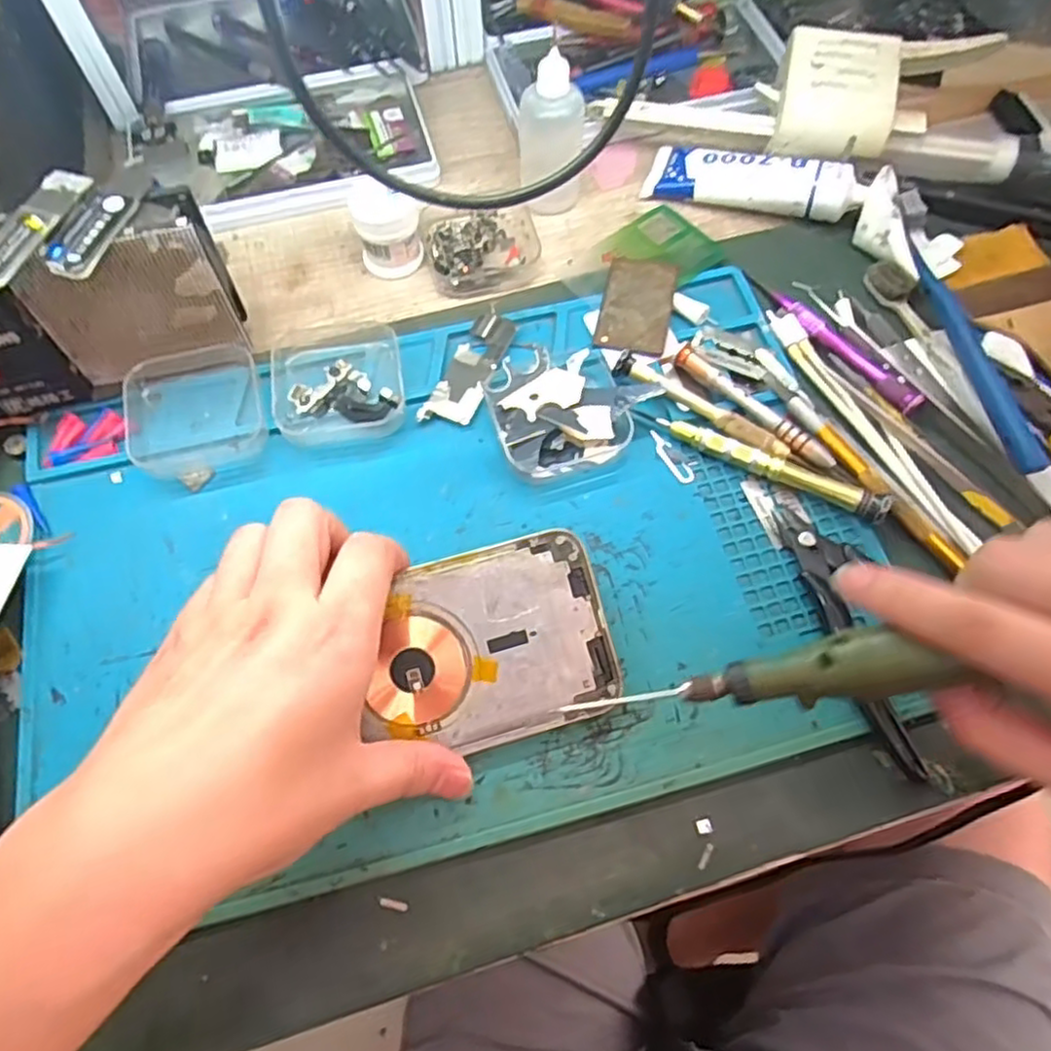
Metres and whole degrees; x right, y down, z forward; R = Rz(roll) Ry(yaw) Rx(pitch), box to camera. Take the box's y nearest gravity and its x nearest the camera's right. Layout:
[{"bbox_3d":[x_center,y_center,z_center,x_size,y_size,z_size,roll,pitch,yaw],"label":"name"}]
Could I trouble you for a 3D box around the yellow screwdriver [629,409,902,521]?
[{"bbox_3d":[0.109,-0.032,0.332,0.121,0.014,0.012,26,69,10],"label":"yellow screwdriver"}]

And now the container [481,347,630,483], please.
[{"bbox_3d":[0.015,-0.058,0.346,0.063,0.016,0.064,0,66,-1],"label":"container"}]

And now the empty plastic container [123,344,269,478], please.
[{"bbox_3d":[-0.160,-0.056,0.344,0.062,0.017,0.060,-12,67,-6],"label":"empty plastic container"}]

